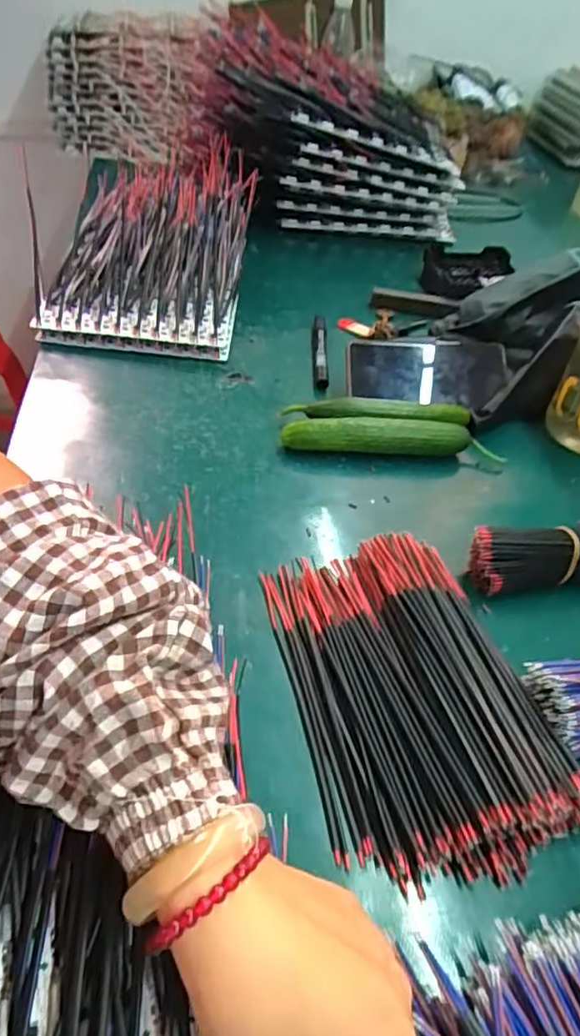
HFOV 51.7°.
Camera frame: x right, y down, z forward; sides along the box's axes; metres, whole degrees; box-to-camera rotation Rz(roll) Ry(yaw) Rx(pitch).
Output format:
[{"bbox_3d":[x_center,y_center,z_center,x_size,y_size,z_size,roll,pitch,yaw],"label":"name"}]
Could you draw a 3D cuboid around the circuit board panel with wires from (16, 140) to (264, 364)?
[{"bbox_3d":[-0.163,-0.337,0.722,0.217,0.100,0.382,4,46,-2],"label":"circuit board panel with wires"}]

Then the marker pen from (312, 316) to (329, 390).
[{"bbox_3d":[0.032,-0.183,0.652,0.015,0.017,0.127,3,46,-3],"label":"marker pen"}]

